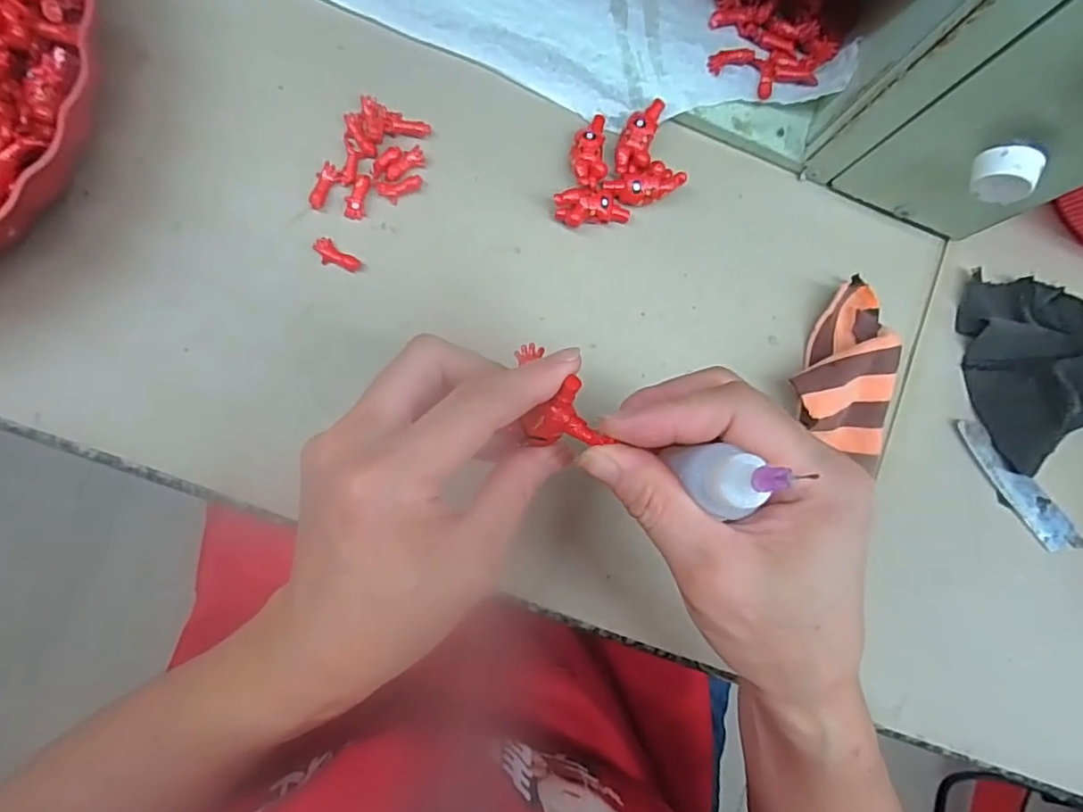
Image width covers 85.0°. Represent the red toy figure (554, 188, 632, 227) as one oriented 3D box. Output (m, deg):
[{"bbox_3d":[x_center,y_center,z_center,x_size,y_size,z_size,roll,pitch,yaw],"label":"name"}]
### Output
[{"bbox_3d":[0.027,-0.104,0.309,0.040,0.014,0.016,-8,89,-7],"label":"red toy figure"}]

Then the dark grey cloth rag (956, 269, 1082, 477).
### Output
[{"bbox_3d":[0.283,-0.020,0.325,0.076,0.042,0.107,1,88,-7],"label":"dark grey cloth rag"}]

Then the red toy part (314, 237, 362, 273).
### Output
[{"bbox_3d":[-0.103,-0.074,0.295,0.023,0.004,0.011,35,84,-4],"label":"red toy part"}]

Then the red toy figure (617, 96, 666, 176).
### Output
[{"bbox_3d":[0.052,-0.143,0.312,0.017,0.008,0.041,14,86,-6],"label":"red toy figure"}]

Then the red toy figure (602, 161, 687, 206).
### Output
[{"bbox_3d":[0.055,-0.117,0.312,0.041,0.009,0.018,-21,90,-8],"label":"red toy figure"}]

